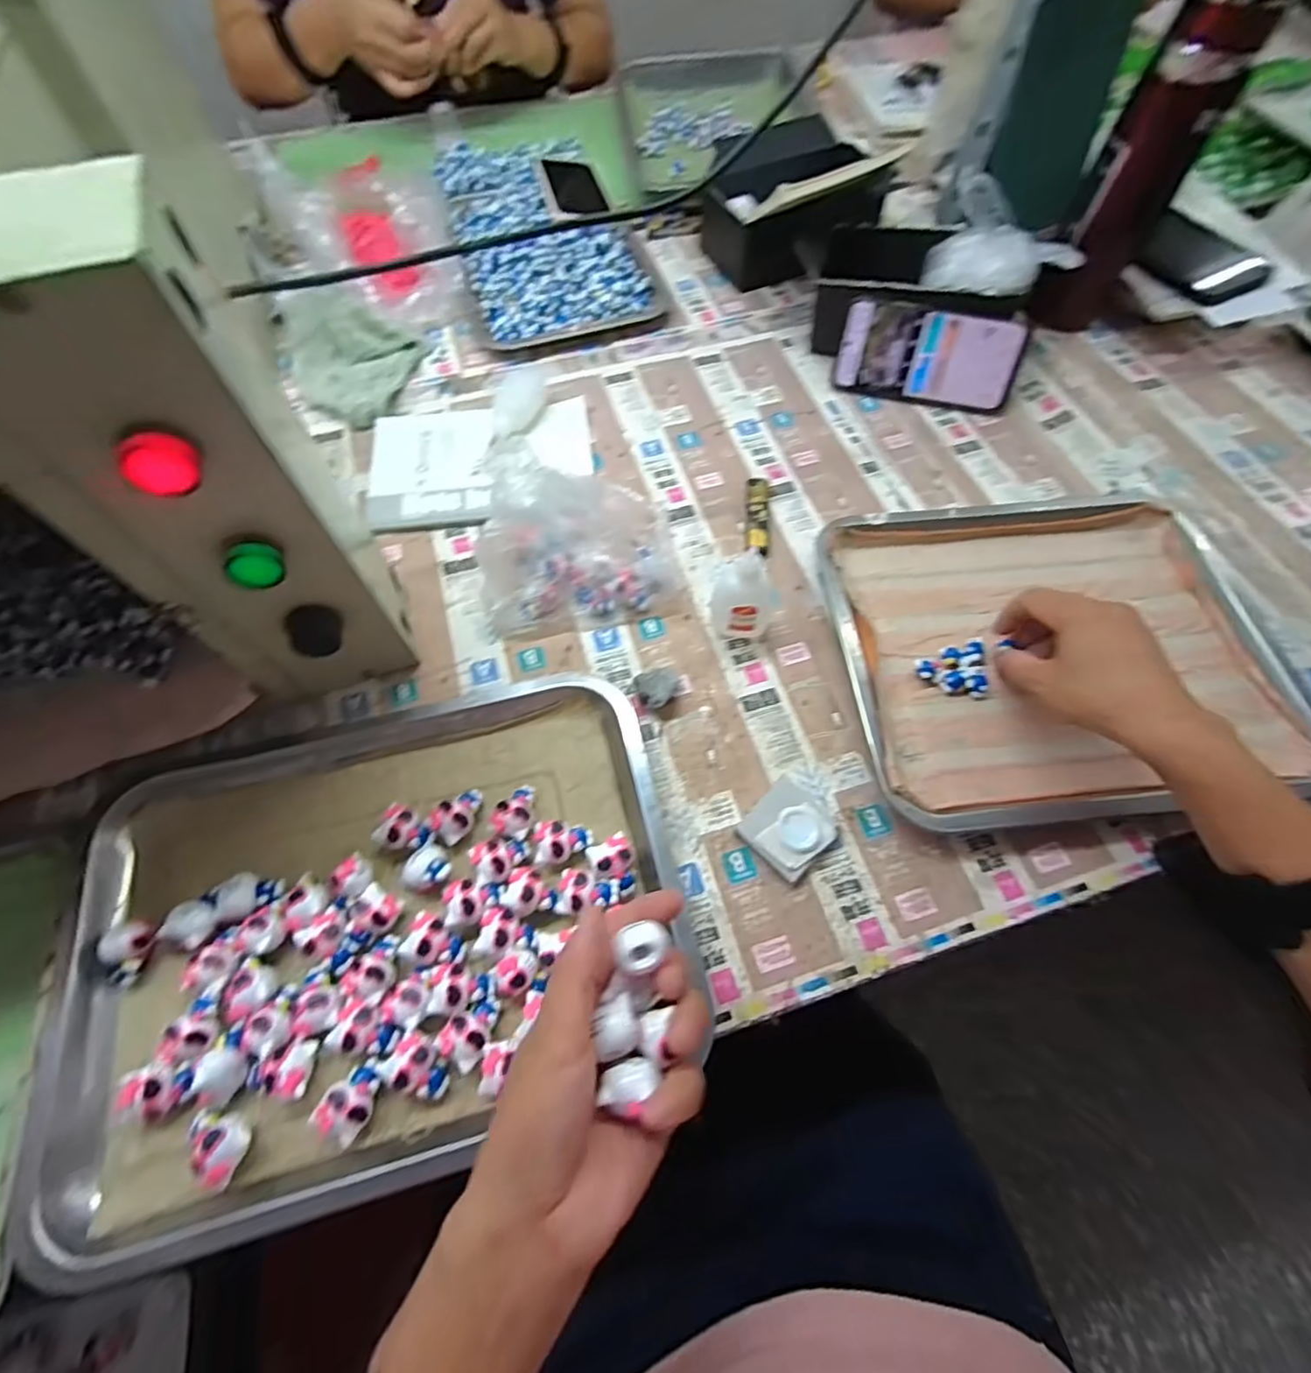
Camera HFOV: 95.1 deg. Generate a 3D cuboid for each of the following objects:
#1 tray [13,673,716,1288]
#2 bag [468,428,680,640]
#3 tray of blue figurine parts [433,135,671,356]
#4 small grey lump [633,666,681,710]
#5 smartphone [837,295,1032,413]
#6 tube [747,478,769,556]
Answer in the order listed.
[{"bbox_3d":[-0.164,0.137,0.370,0.353,0.043,0.271,-15,64,-7],"label":"tray"},{"bbox_3d":[-0.055,-0.114,0.449,0.149,0.102,0.108,0,63,0],"label":"bag"},{"bbox_3d":[-0.133,-0.541,0.704,0.202,0.033,0.395,-16,65,-8],"label":"tray of blue figurine parts"},{"bbox_3d":[0.003,0.001,0.438,0.032,0.022,0.029,-24,66,-11],"label":"small grey lump"},{"bbox_3d":[0.258,-0.315,0.570,0.162,0.078,0.010,16,33,11],"label":"smartphone"},{"bbox_3d":[0.089,-0.150,0.519,0.019,0.015,0.085,5,64,2],"label":"tube"}]

